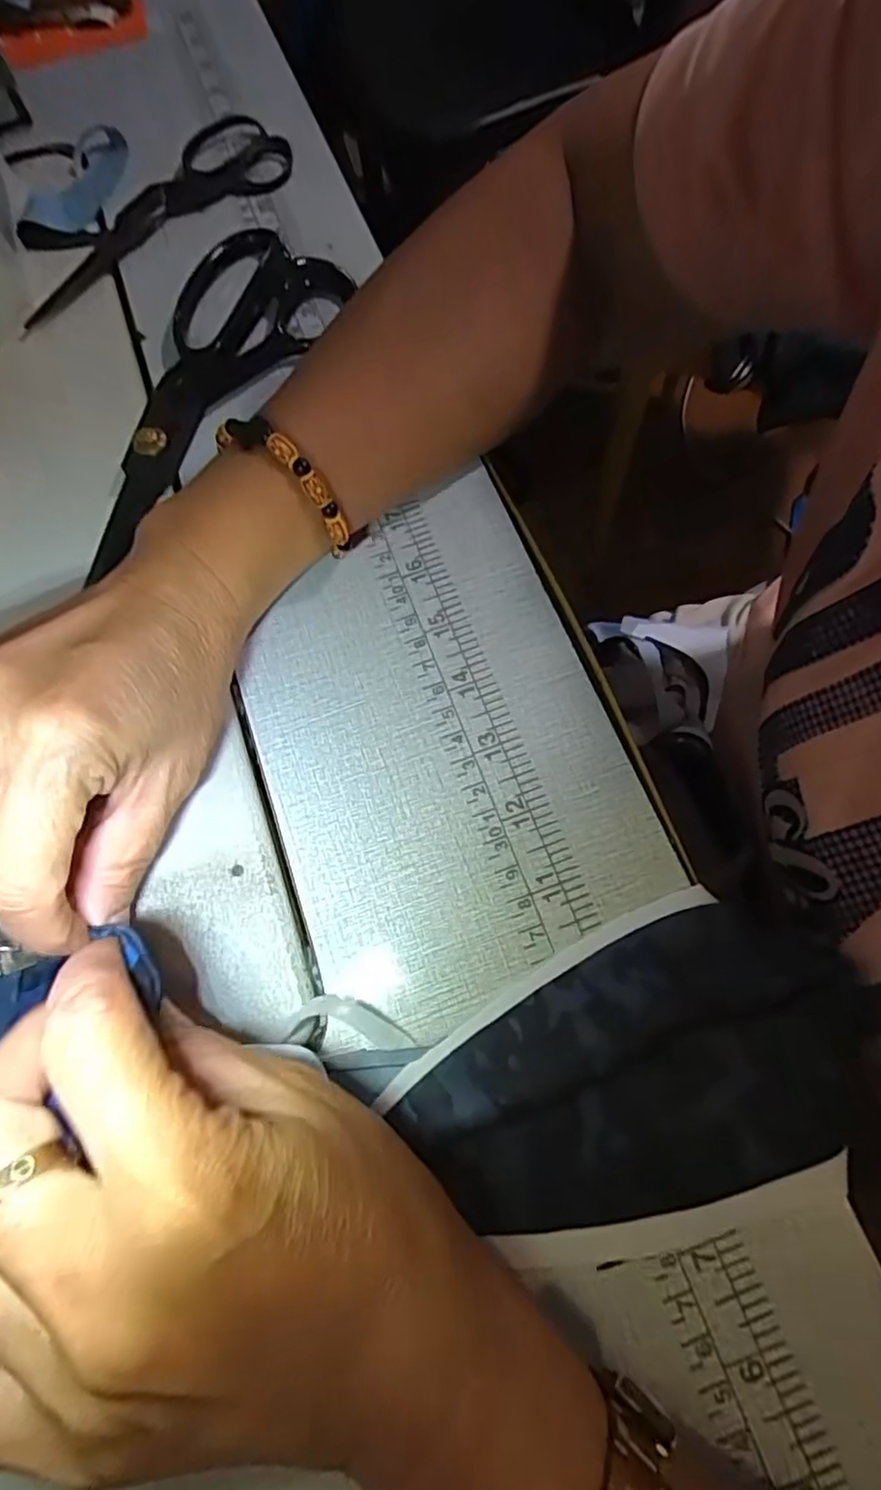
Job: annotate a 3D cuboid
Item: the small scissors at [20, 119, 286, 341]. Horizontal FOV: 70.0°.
[{"bbox_3d":[-0.146,-0.260,0.309,0.157,0.015,0.053,-36,74,-9],"label":"small scissors"}]

